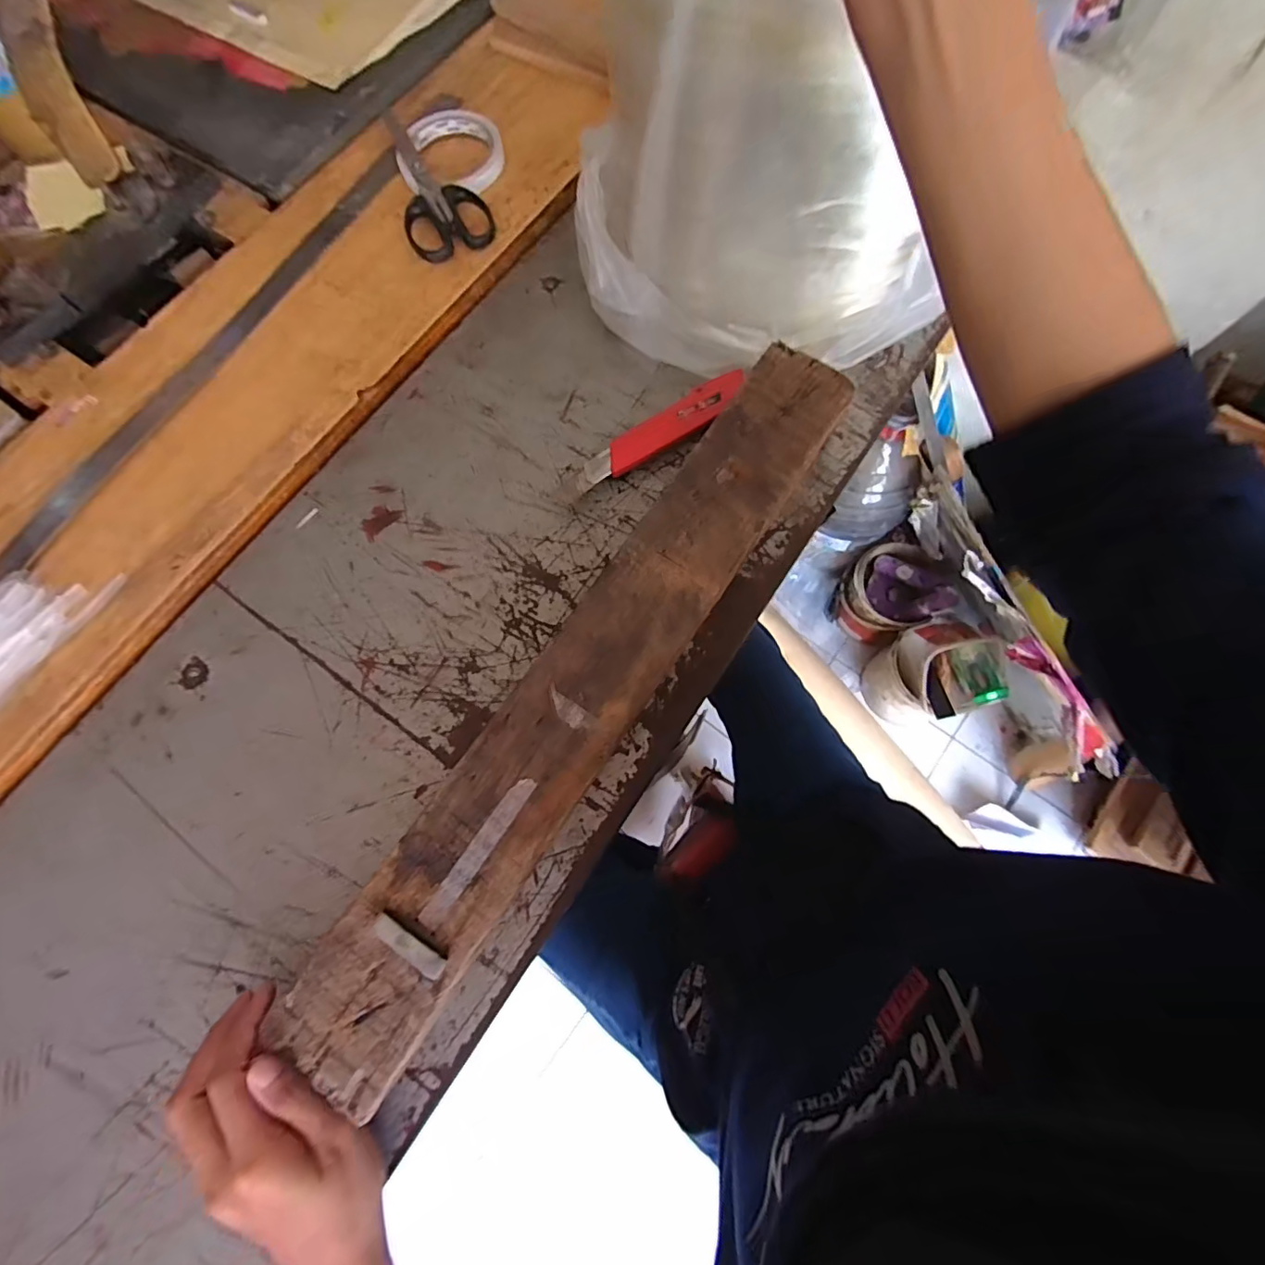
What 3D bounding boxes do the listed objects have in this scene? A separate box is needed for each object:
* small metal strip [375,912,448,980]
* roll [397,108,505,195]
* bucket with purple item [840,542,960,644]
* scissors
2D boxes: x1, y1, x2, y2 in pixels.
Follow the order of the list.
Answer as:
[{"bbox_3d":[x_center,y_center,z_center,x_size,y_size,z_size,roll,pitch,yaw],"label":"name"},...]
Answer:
[{"bbox_3d":[-0.115,0.162,0.278,0.042,0.008,0.011,35,78,13],"label":"small metal strip"},{"bbox_3d":[-0.169,-0.445,0.502,0.094,0.017,0.100,0,74,1],"label":"roll"},{"bbox_3d":[0.538,-0.083,1.148,0.157,0.183,0.188,-28,73,-6],"label":"bucket with purple item"},{"bbox_3d":[-0.179,-0.410,0.489,0.073,0.018,0.174,-18,74,-4],"label":"scissors"}]

